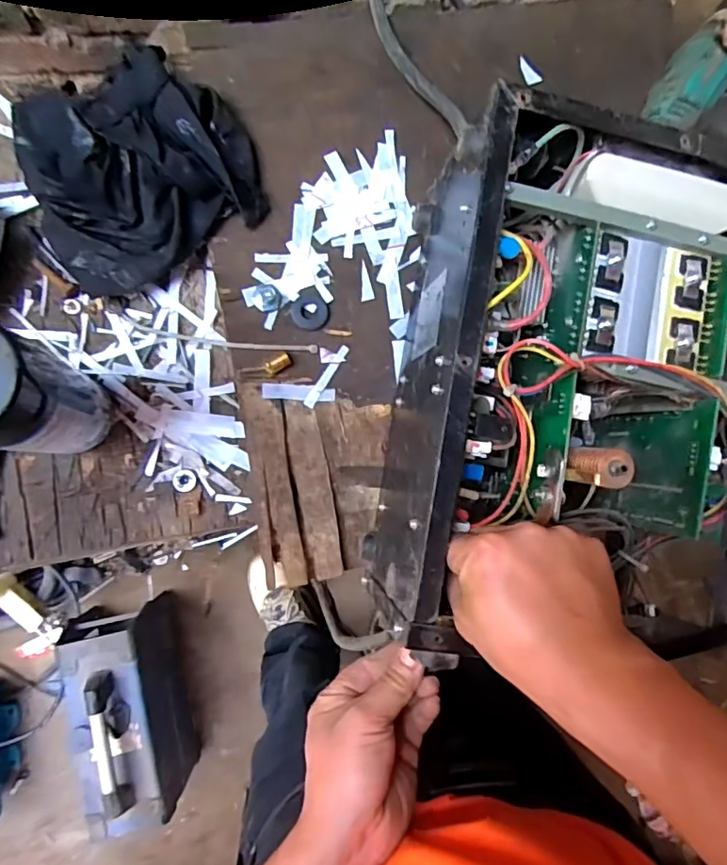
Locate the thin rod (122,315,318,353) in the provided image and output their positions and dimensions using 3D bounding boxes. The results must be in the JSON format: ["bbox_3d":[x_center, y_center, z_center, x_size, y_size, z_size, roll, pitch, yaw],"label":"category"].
[{"bbox_3d":[-0.113,-0.075,0.438,0.152,0.008,0.013,7,85,-8],"label":"thin rod"}]

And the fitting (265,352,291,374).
[{"bbox_3d":[-0.068,-0.055,0.439,0.020,0.010,0.011,-31,91,-9],"label":"fitting"}]

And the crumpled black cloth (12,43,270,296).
[{"bbox_3d":[-0.169,-0.199,0.417,0.167,0.051,0.140,-34,92,-9],"label":"crumpled black cloth"}]

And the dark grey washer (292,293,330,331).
[{"bbox_3d":[-0.043,-0.098,0.445,0.029,0.004,0.029,-10,88,-9],"label":"dark grey washer"}]

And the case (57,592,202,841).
[{"bbox_3d":[-0.440,0.507,1.034,0.171,0.265,0.333,-12,88,-9],"label":"case"}]

